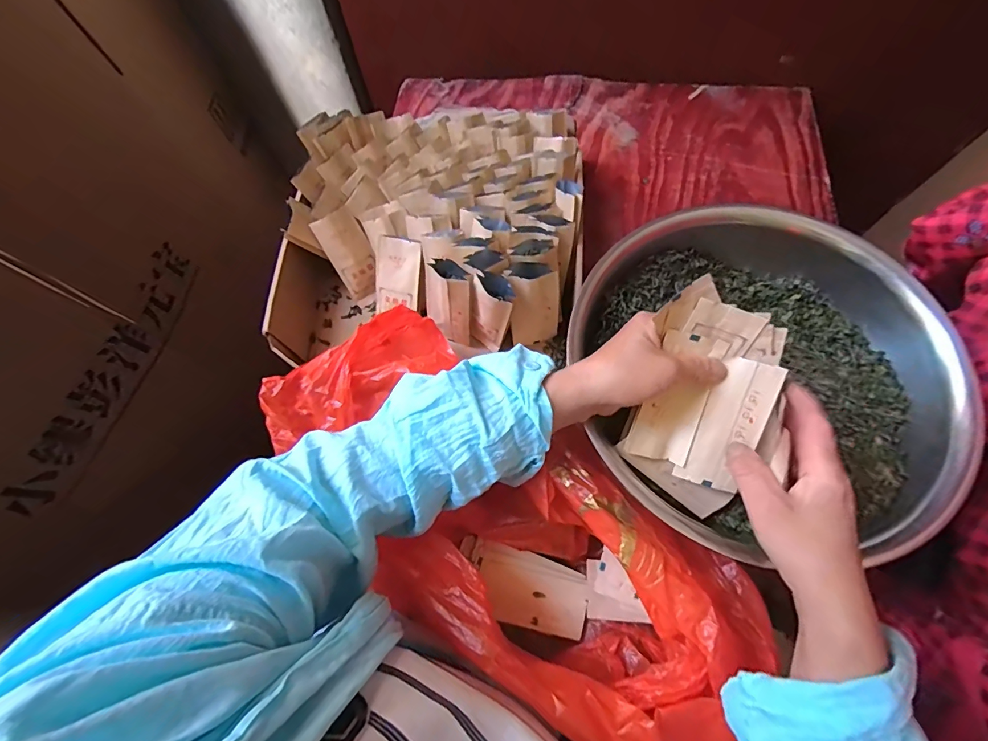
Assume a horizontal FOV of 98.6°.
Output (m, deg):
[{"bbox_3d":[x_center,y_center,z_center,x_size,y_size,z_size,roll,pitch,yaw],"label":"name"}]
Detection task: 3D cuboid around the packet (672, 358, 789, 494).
[{"bbox_3d":[0.192,0.046,0.344,0.047,0.007,0.111,24,106,11],"label":"packet"}]

